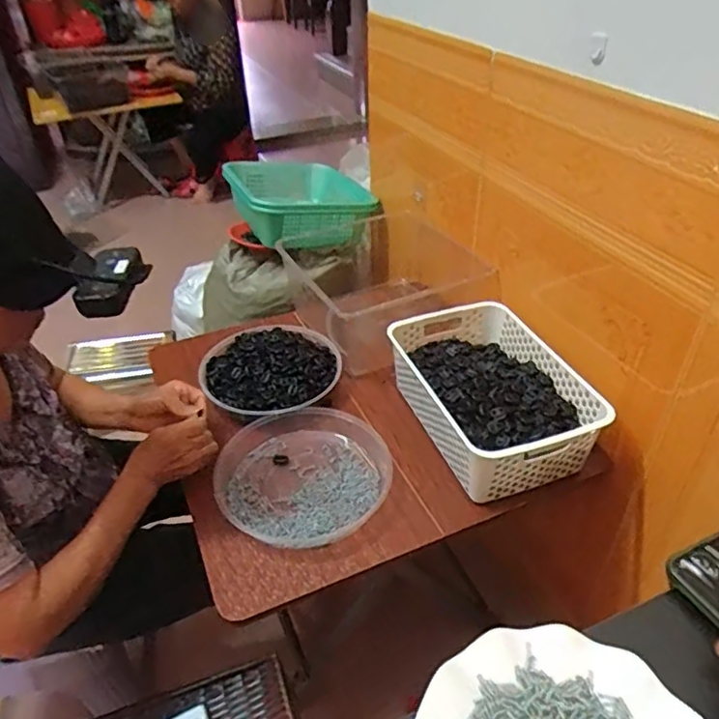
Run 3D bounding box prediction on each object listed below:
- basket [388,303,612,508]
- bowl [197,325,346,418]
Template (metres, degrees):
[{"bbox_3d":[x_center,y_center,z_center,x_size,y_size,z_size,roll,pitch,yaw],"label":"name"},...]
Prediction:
[{"bbox_3d":[0.187,0.046,0.872,0.201,0.096,0.306,-14,40,-15],"label":"basket"},{"bbox_3d":[-0.148,0.011,0.970,0.206,0.055,0.221,-1,38,1],"label":"bowl"}]

